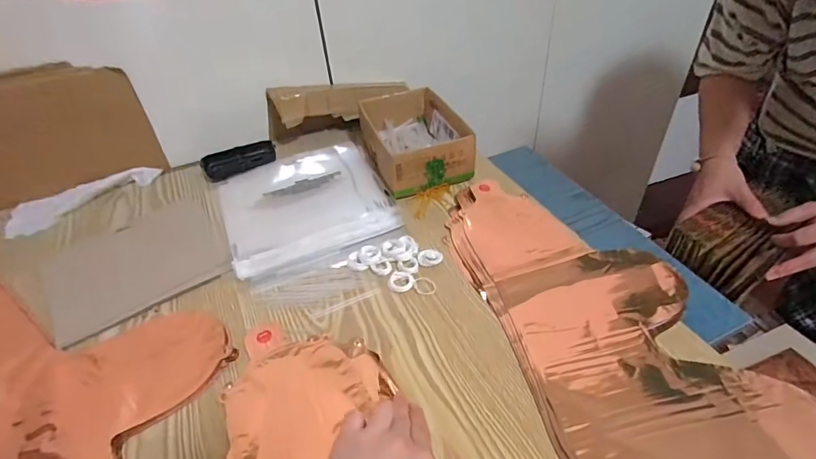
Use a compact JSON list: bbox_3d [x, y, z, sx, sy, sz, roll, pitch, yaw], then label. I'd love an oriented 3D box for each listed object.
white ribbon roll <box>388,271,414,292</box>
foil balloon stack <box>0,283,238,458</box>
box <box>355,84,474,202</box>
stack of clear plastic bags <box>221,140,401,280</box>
[{"bbox_3d":[-0.008,0.058,0.504,0.029,0.005,0.027,-2,42,2],"label":"white ribbon roll"},{"bbox_3d":[-0.406,0.144,0.437,0.414,0.009,0.216,8,43,14],"label":"foil balloon stack"},{"bbox_3d":[0.010,-0.143,0.683,0.129,0.066,0.197,-14,43,-10],"label":"box"},{"bbox_3d":[-0.139,-0.038,0.619,0.217,0.010,0.245,-17,43,-13],"label":"stack of clear plastic bags"}]

